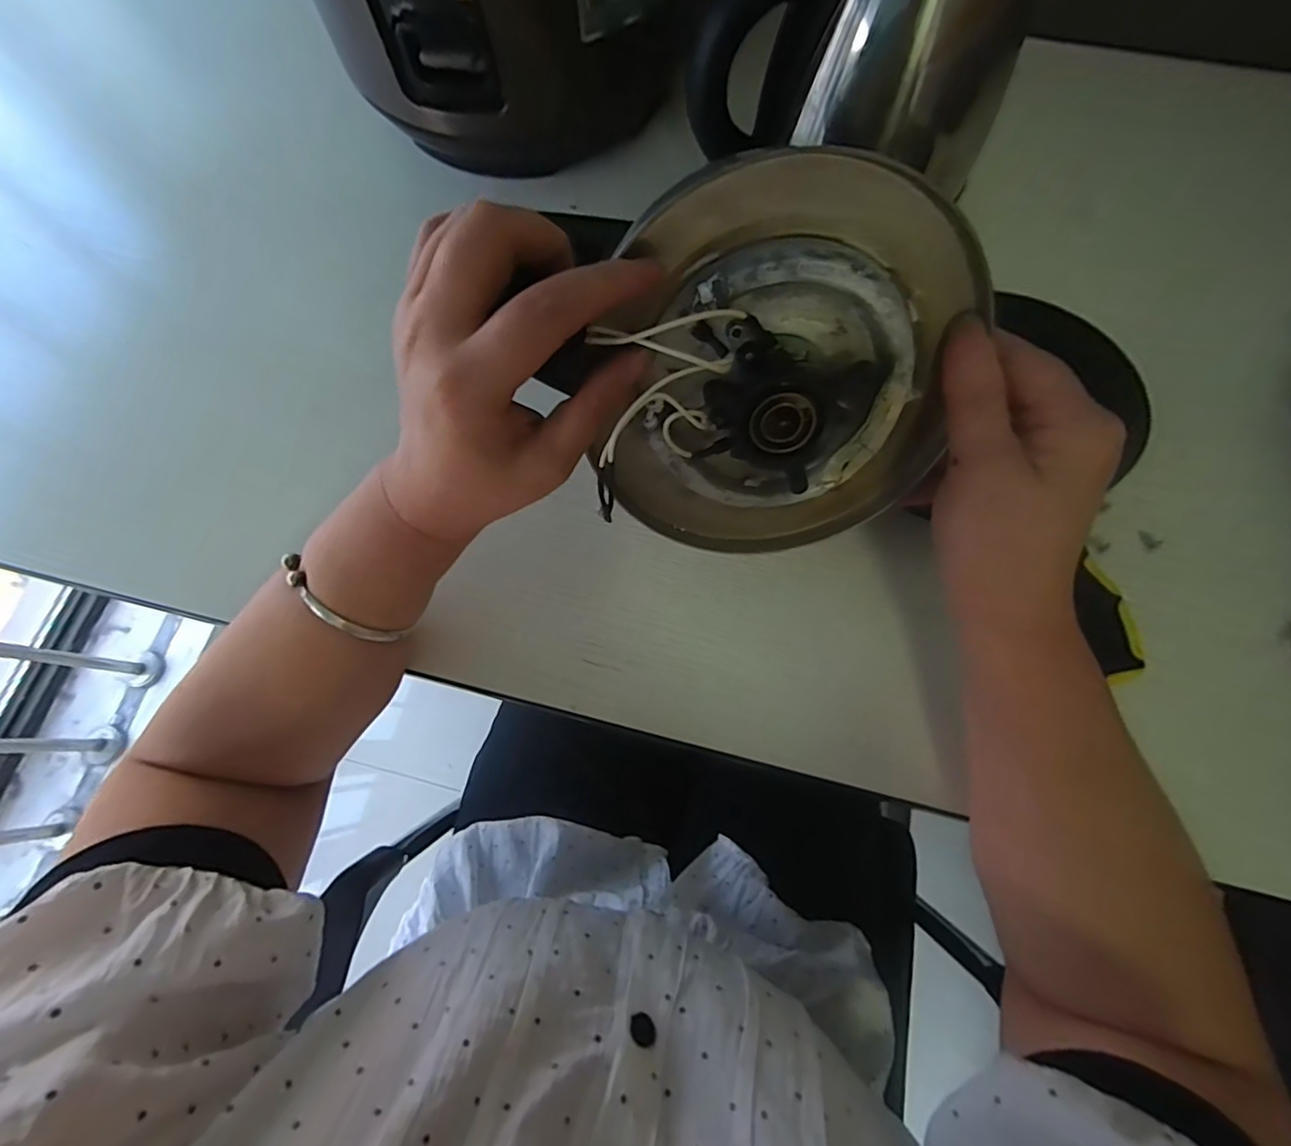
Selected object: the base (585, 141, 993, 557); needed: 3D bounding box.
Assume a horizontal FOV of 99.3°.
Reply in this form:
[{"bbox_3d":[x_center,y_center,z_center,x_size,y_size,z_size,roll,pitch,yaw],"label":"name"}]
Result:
[{"bbox_3d":[0.053,-0.062,0.213,0.139,0.156,0.034,-6,44,-3],"label":"base"}]

